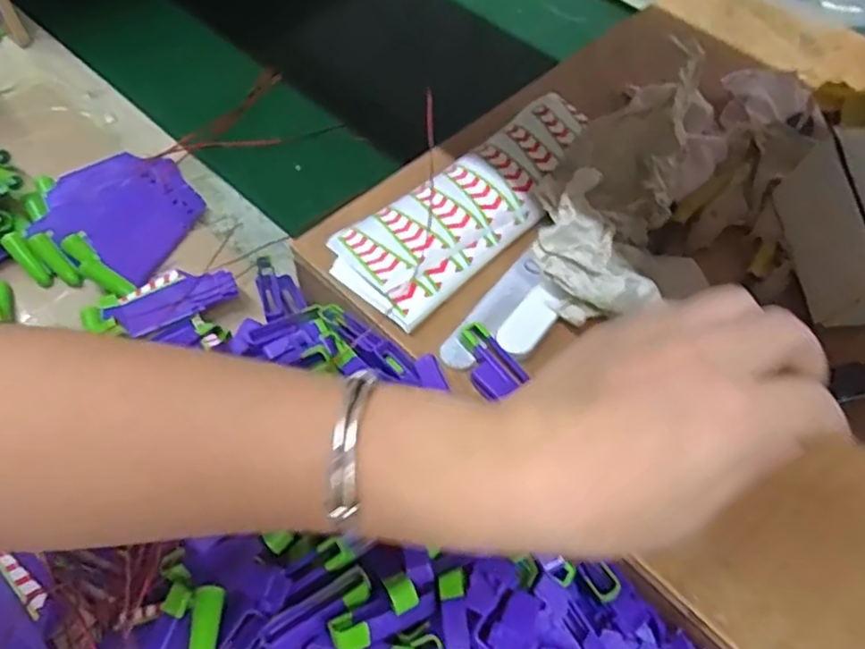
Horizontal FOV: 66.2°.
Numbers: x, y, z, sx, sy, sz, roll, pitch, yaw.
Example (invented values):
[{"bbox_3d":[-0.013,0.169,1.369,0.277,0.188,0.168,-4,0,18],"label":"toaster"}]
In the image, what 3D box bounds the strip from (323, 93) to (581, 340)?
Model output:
[{"bbox_3d":[0.026,-0.075,0.381,0.069,0.018,0.186,40,64,21],"label":"strip"}]

